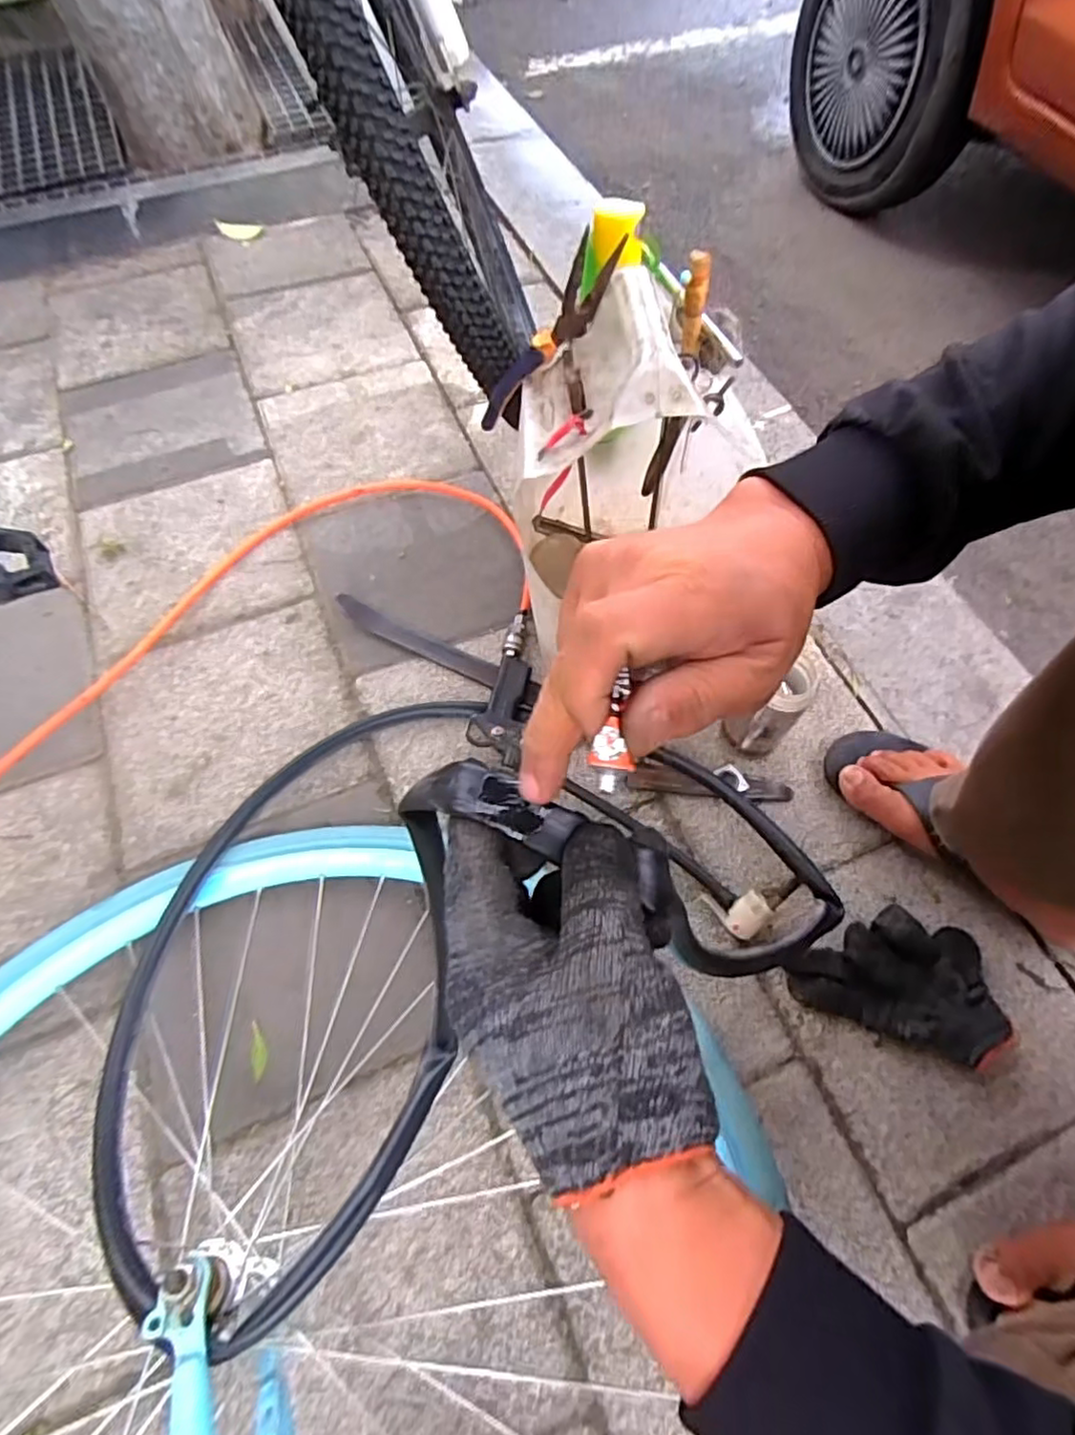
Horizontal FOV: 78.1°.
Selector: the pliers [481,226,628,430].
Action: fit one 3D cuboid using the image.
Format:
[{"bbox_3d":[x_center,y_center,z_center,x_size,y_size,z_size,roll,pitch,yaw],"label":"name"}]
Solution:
[{"bbox_3d":[-0.001,-0.305,0.547,0.040,0.193,0.025,24,58,-28],"label":"pliers"}]

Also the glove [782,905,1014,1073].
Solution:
[{"bbox_3d":[0.312,0.222,0.575,0.165,0.029,0.102,19,64,10],"label":"glove"}]

